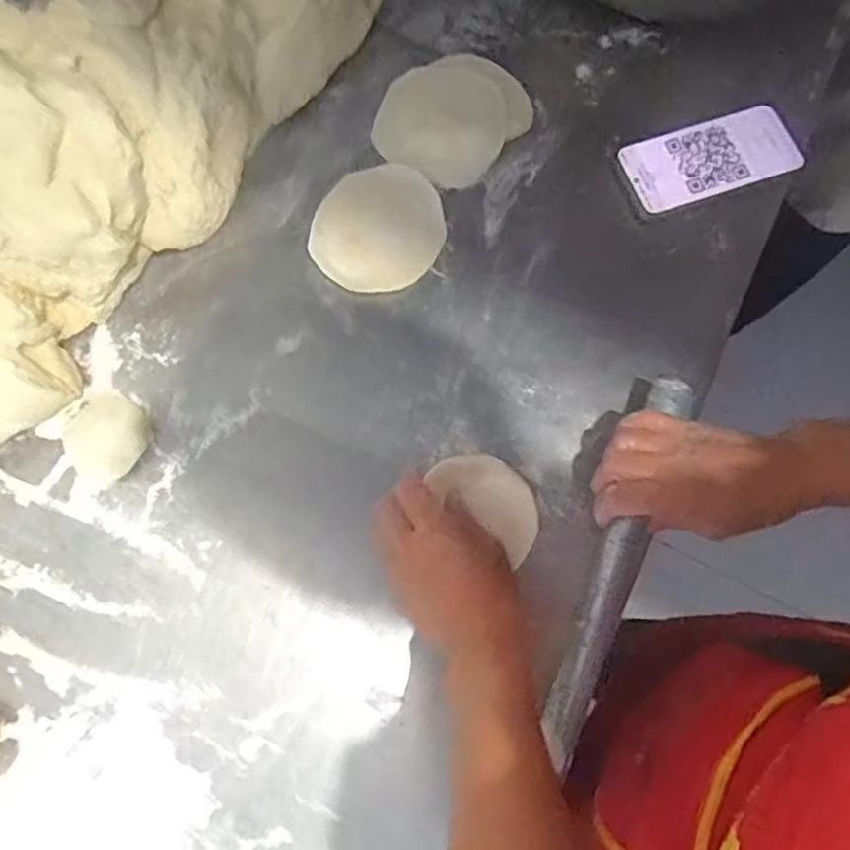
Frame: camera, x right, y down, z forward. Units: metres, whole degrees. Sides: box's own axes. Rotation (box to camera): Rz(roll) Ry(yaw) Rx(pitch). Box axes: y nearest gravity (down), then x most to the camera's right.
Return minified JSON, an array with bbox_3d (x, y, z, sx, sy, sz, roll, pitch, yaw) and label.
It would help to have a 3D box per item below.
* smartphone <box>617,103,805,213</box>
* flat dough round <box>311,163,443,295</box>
[{"bbox_3d":[0.250,-0.234,0.566,0.150,0.007,0.075,-17,75,-5],"label":"smartphone"},{"bbox_3d":[-0.036,-0.166,0.544,0.100,0.015,0.119,27,76,5],"label":"flat dough round"}]

